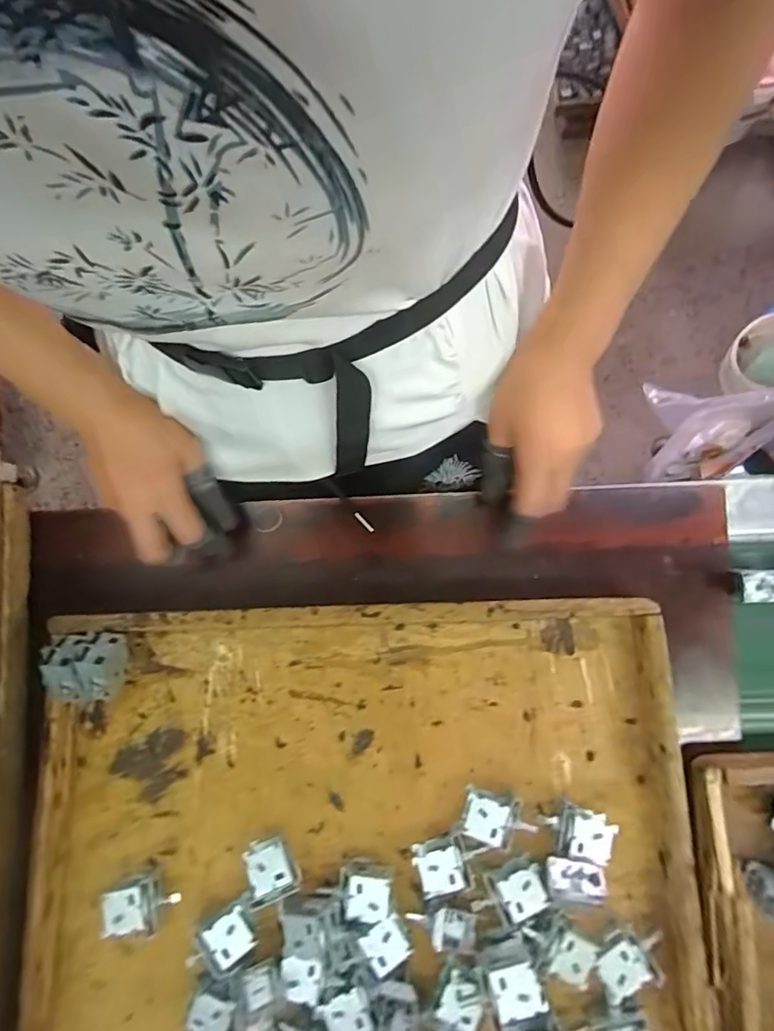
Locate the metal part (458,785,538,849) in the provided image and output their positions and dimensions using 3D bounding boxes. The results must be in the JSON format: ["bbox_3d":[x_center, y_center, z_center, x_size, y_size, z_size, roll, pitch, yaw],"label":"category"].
[{"bbox_3d":[0.086,0.234,0.398,0.054,0.021,0.035,17,79,5],"label":"metal part"}]

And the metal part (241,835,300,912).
[{"bbox_3d":[-0.088,0.272,0.396,0.038,0.022,0.042,-19,79,-3],"label":"metal part"}]

